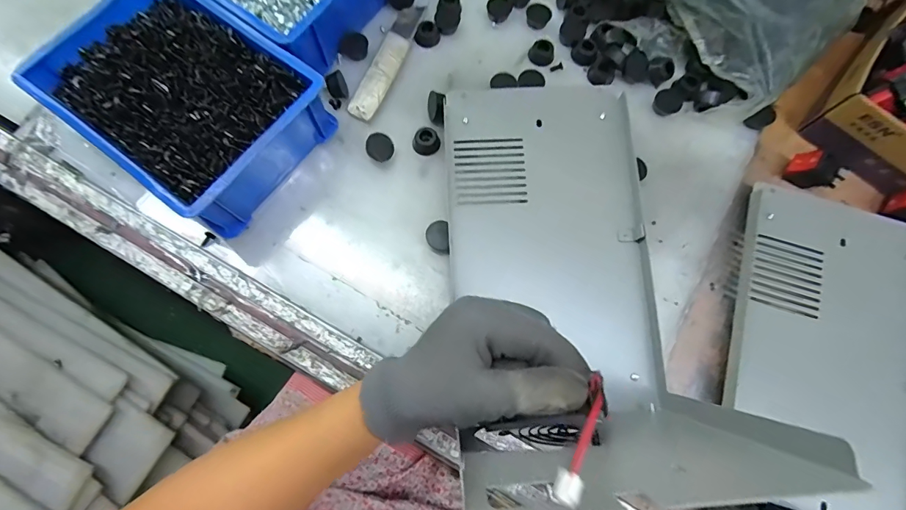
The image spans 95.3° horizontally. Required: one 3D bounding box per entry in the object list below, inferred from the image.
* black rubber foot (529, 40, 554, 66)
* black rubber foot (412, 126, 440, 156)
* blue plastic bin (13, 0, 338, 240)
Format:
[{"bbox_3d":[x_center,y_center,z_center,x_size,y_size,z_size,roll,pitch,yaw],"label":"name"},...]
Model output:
[{"bbox_3d":[0.085,-0.194,0.395,0.024,0.010,0.020,15,76,3],"label":"black rubber foot"},{"bbox_3d":[-0.024,-0.101,0.368,0.022,0.010,0.023,0,76,0],"label":"black rubber foot"},{"bbox_3d":[-0.217,-0.127,0.344,0.196,0.064,0.145,35,78,8],"label":"blue plastic bin"}]

